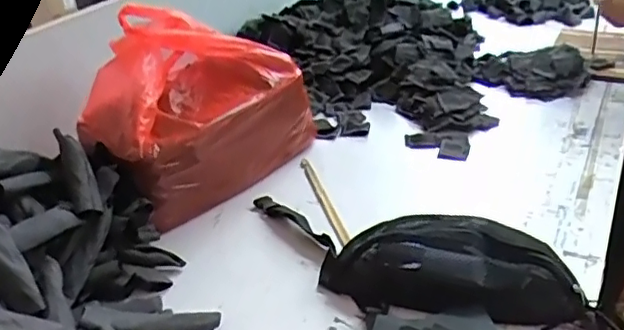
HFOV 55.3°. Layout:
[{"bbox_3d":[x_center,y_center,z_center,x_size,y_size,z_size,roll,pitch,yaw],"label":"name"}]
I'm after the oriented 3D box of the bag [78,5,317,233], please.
[{"bbox_3d":[-0.185,-0.090,0.925,0.216,0.265,0.325,15,36,31],"label":"bag"}]

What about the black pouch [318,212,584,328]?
[{"bbox_3d":[0.160,0.107,0.717,0.300,0.065,0.137,3,31,14],"label":"black pouch"}]

